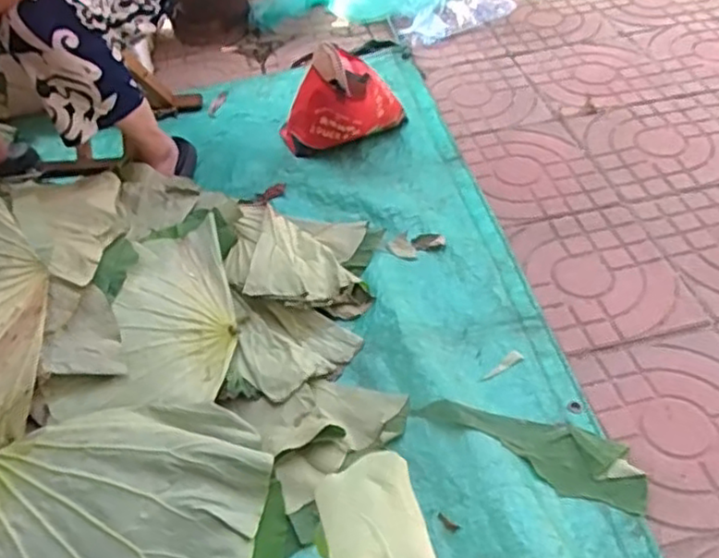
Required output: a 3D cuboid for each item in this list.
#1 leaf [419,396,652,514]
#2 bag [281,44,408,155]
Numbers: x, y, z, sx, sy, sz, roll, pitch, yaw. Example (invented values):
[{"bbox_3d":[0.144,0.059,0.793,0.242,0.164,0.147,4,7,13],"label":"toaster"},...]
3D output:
[{"bbox_3d":[0.232,0.213,0.926,0.316,0.045,0.099,17,51,22],"label":"leaf"},{"bbox_3d":[-0.025,-0.366,1.398,0.247,0.192,0.158,-28,50,-18],"label":"bag"}]

